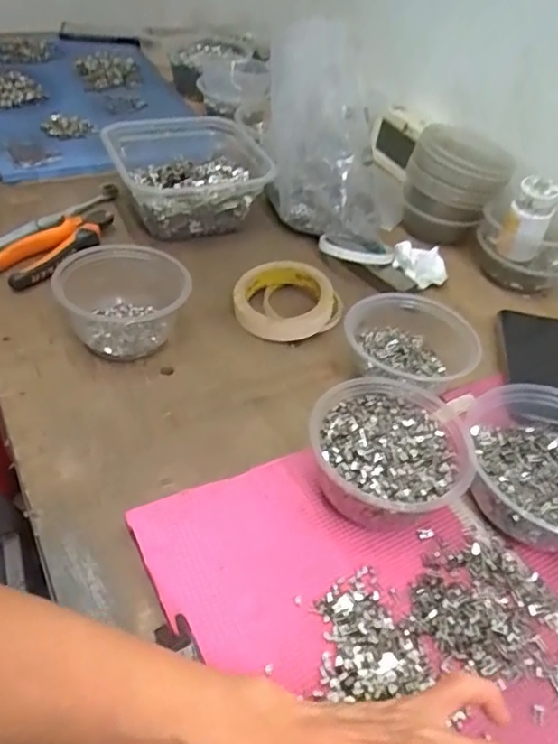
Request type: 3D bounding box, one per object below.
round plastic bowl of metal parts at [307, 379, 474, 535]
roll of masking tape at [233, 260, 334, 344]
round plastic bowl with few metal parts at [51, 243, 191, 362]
[{"bbox_3d":[0.078,0.062,0.443,0.108,0.057,0.116,5,44,-5],"label":"round plastic bowl of metal parts"},{"bbox_3d":[0.003,-0.073,0.601,0.095,0.038,0.091,5,44,-5],"label":"roll of masking tape"},{"bbox_3d":[-0.139,-0.065,0.544,0.110,0.062,0.101,5,44,-5],"label":"round plastic bowl with few metal parts"}]

